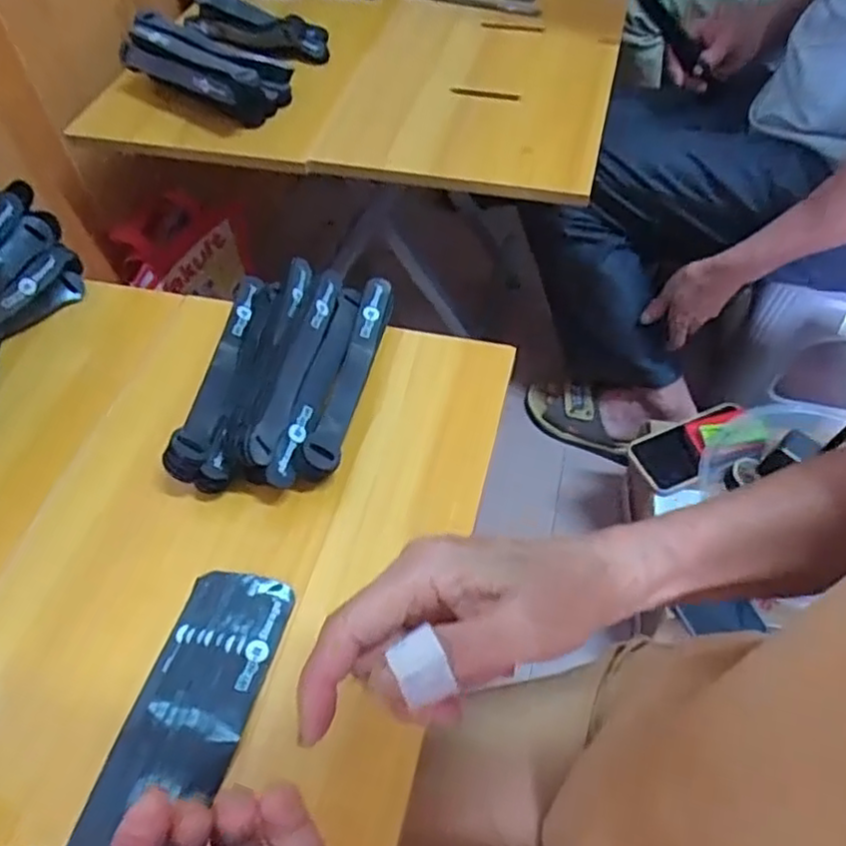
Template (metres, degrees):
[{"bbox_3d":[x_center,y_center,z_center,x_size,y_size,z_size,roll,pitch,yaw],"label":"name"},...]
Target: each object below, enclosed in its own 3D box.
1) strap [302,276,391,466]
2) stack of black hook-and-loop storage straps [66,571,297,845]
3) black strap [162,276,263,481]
[{"bbox_3d":[-0.053,-0.044,0.520,0.022,0.021,0.191,7,54,7],"label":"strap"},{"bbox_3d":[-0.142,0.184,0.389,0.066,0.012,0.206,17,65,8],"label":"stack of black hook-and-loop storage straps"},{"bbox_3d":[-0.155,-0.044,0.517,0.026,0.032,0.199,3,54,4],"label":"black strap"}]

